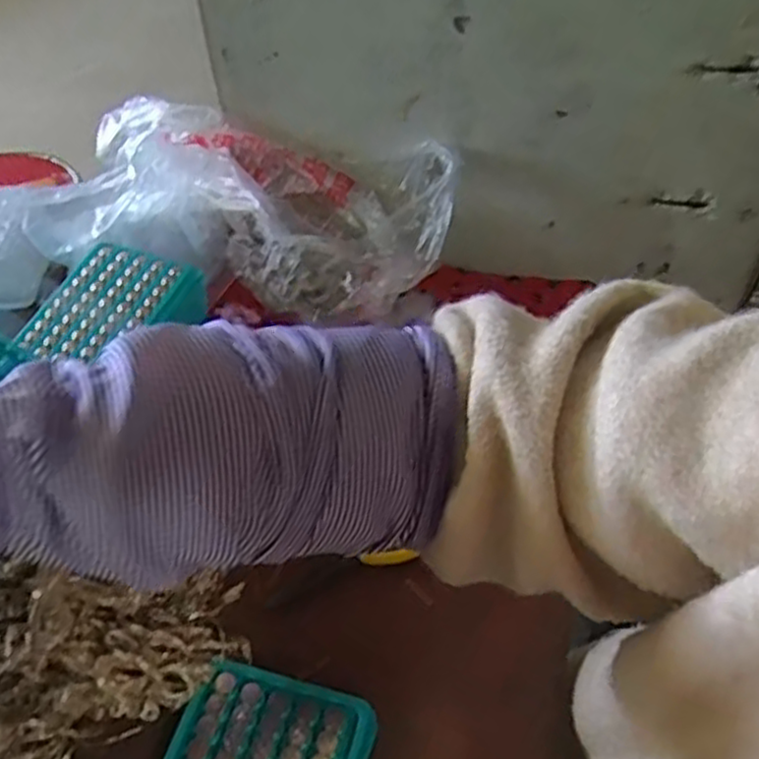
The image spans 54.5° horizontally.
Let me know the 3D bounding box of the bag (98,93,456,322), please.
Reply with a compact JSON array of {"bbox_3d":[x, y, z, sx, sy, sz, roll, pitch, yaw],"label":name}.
[{"bbox_3d":[-0.095,-0.137,0.604,0.298,0.107,0.105,12,51,12],"label":"bag"}]

